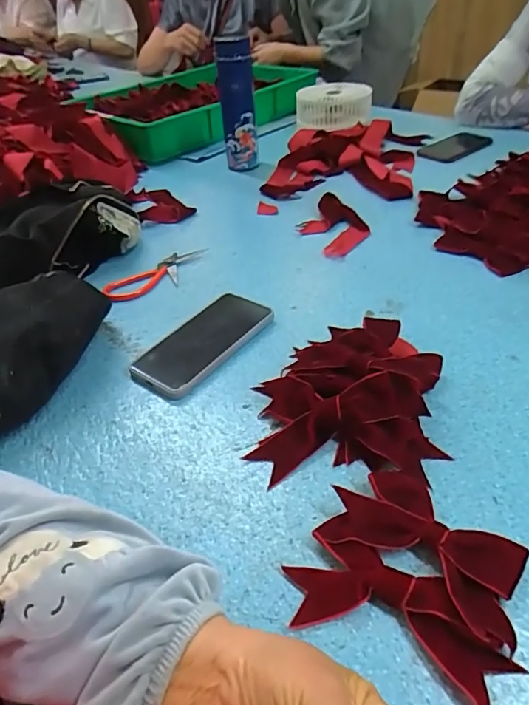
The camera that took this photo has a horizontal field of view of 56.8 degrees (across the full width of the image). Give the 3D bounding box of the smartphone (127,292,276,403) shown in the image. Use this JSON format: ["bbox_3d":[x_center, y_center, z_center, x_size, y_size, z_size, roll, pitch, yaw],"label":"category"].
[{"bbox_3d":[-0.070,-0.013,0.547,0.083,0.014,0.163,25,49,31],"label":"smartphone"}]

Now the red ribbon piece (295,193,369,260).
[{"bbox_3d":[0.102,-0.195,0.742,0.095,0.018,0.154,-19,42,-16],"label":"red ribbon piece"}]

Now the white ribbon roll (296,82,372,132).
[{"bbox_3d":[0.151,-0.550,1.083,0.159,0.066,0.129,-3,40,3],"label":"white ribbon roll"}]

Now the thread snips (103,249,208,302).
[{"bbox_3d":[-0.142,-0.107,0.674,0.158,0.010,0.061,-33,47,-28],"label":"thread snips"}]

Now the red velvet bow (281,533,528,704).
[{"bbox_3d":[0.083,0.165,0.312,0.139,0.017,0.060,15,44,23],"label":"red velvet bow"}]

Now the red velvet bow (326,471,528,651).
[{"bbox_3d":[0.115,0.133,0.345,0.128,0.020,0.079,24,48,30],"label":"red velvet bow"}]

